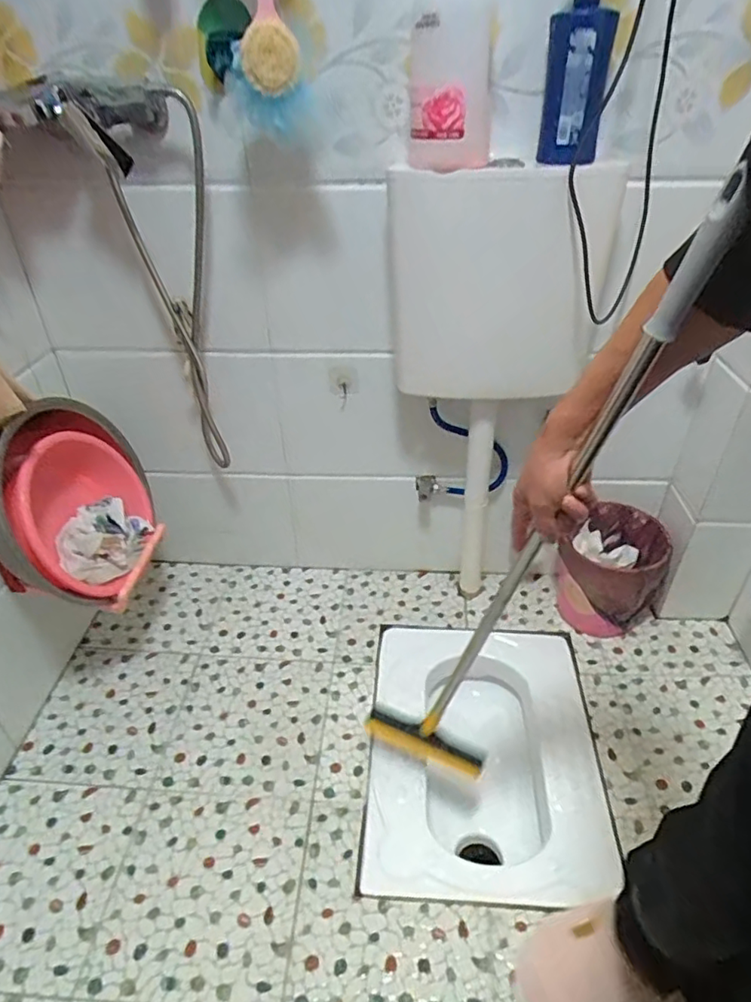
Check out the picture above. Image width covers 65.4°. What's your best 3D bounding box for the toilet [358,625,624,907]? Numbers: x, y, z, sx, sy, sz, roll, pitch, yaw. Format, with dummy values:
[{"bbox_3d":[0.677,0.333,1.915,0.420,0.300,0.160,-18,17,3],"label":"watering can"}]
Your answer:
[{"bbox_3d":[0.209,0.524,1.187,0.427,0.177,0.548,3,37,4],"label":"toilet"}]

